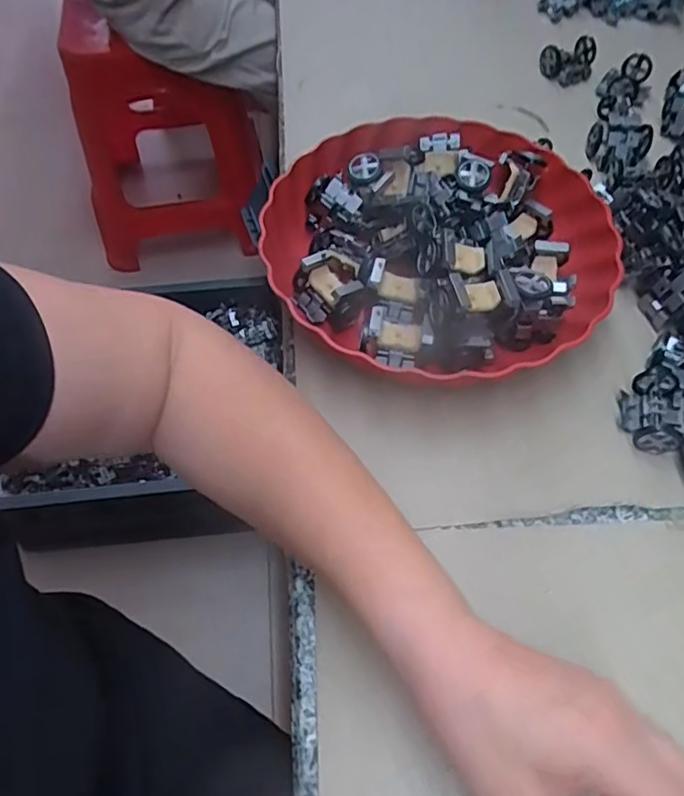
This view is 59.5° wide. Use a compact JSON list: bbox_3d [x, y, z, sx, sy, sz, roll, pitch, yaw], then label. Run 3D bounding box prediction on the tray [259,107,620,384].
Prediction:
[{"bbox_3d":[0.068,-0.115,0.436,0.236,0.062,0.233,2,58,0],"label":"tray"}]

